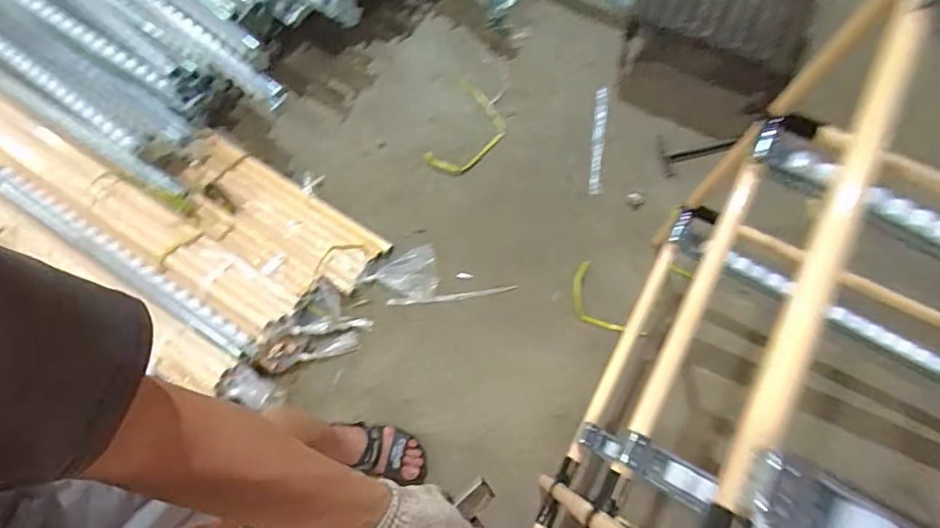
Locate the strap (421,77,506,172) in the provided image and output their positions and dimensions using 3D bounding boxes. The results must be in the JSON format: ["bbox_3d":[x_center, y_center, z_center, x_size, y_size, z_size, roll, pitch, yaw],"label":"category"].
[{"bbox_3d":[0.003,-0.381,1.457,0.189,0.035,0.294,23,74,7],"label":"strap"}]

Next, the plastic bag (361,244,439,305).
[{"bbox_3d":[-0.170,0.036,1.333,0.182,0.030,0.139,-14,73,-4],"label":"plastic bag"}]

